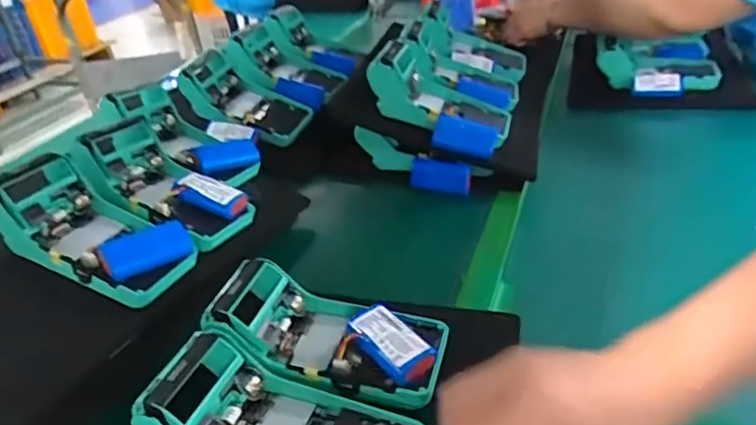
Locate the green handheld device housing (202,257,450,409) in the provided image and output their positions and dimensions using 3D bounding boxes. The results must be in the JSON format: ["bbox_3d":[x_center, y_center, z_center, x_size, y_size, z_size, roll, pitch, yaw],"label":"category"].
[{"bbox_3d":[-0.035,0.084,0.419,0.169,0.059,0.084,2,34,16],"label":"green handheld device housing"}]

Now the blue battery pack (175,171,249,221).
[{"bbox_3d":[-0.160,-0.018,0.540,0.066,0.021,0.031,21,37,3],"label":"blue battery pack"}]

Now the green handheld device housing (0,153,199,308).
[{"bbox_3d":[-0.246,0.016,0.481,0.176,0.054,0.082,31,44,12],"label":"green handheld device housing"}]

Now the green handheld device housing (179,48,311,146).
[{"bbox_3d":[-0.176,-0.156,0.752,0.157,0.094,0.084,8,35,23],"label":"green handheld device housing"}]

